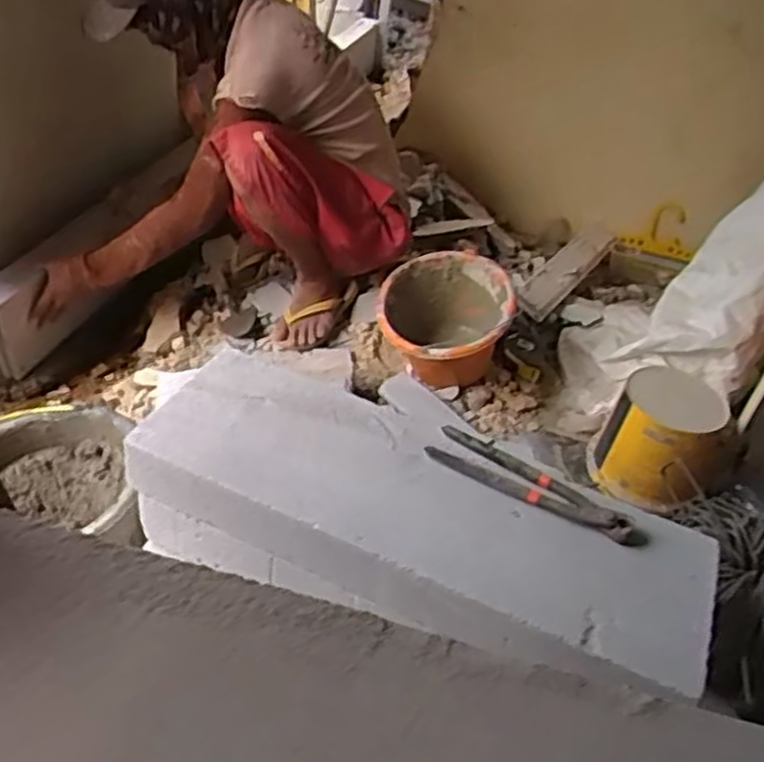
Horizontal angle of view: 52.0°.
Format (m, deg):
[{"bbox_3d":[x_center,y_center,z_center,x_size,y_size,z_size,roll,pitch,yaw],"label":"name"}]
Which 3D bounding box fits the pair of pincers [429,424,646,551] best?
[{"bbox_3d":[0.163,0.106,0.824,0.232,0.019,0.053,21,42,23],"label":"pair of pincers"}]

